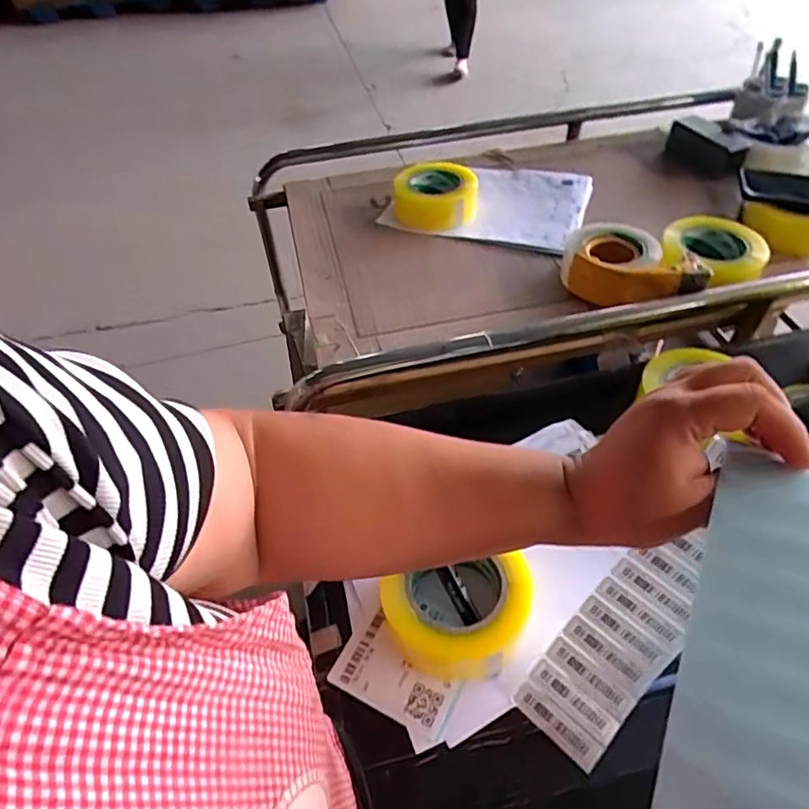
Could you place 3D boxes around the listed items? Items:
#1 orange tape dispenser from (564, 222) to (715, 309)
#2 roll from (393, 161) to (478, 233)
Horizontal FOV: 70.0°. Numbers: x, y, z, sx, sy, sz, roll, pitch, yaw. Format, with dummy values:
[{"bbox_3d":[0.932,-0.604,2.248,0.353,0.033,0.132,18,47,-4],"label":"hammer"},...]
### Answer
[{"bbox_3d":[0.294,-0.182,0.749,0.170,0.056,0.121,11,51,12],"label":"orange tape dispenser"},{"bbox_3d":[0.046,-0.324,0.896,0.119,0.060,0.121,-2,49,2],"label":"roll"}]

